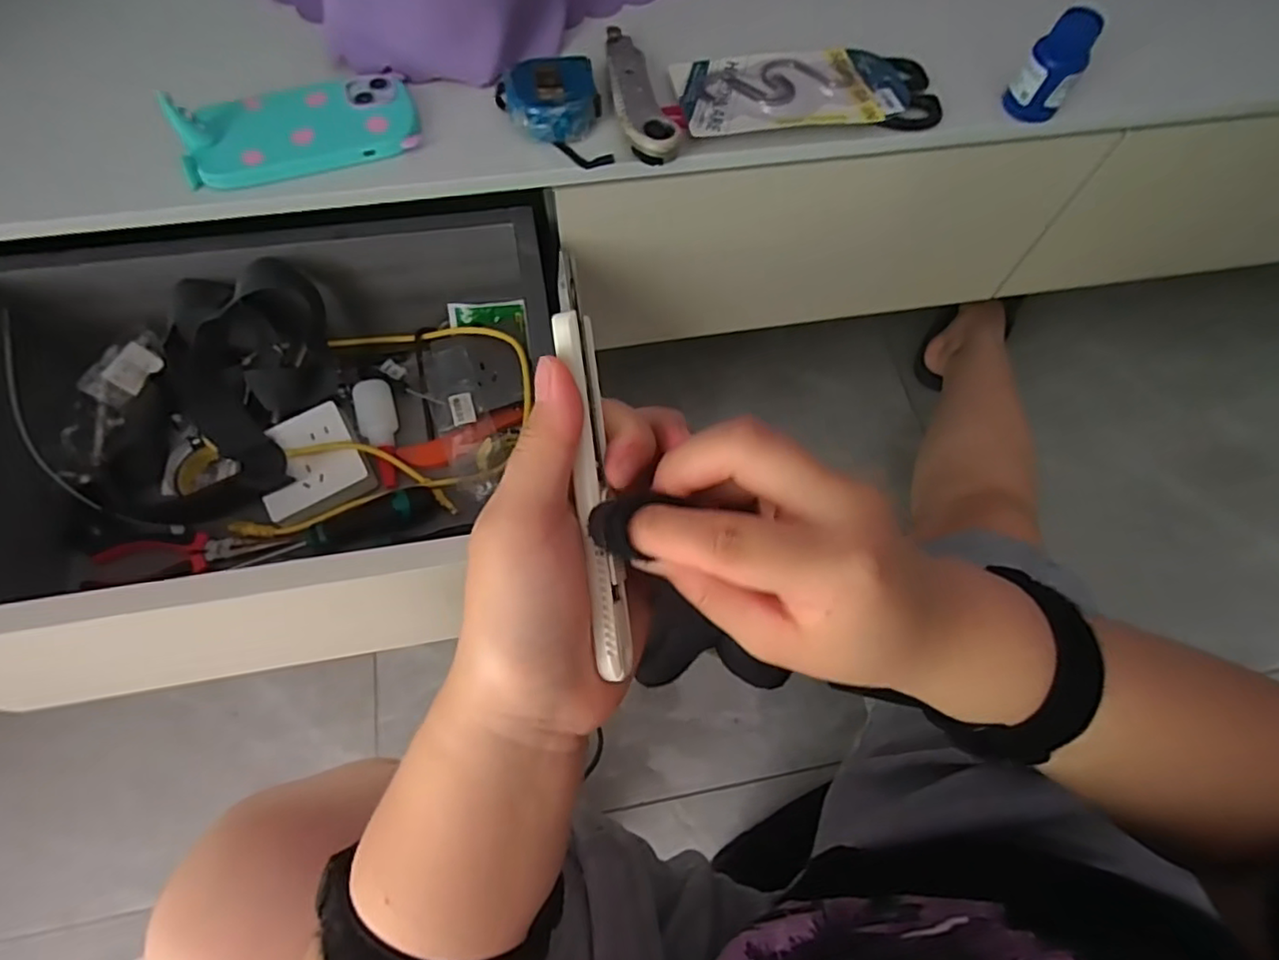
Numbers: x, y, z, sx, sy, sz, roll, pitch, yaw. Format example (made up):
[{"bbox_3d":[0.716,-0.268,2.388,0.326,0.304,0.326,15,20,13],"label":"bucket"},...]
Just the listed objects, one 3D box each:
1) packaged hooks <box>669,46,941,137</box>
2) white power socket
[{"bbox_3d":[0.135,-0.313,0.508,0.206,0.021,0.092,-6,66,-5],"label":"packaged hooks"},{"bbox_3d":[-0.292,-0.016,0.562,0.087,0.019,0.090,-25,70,-13],"label":"white power socket"}]

